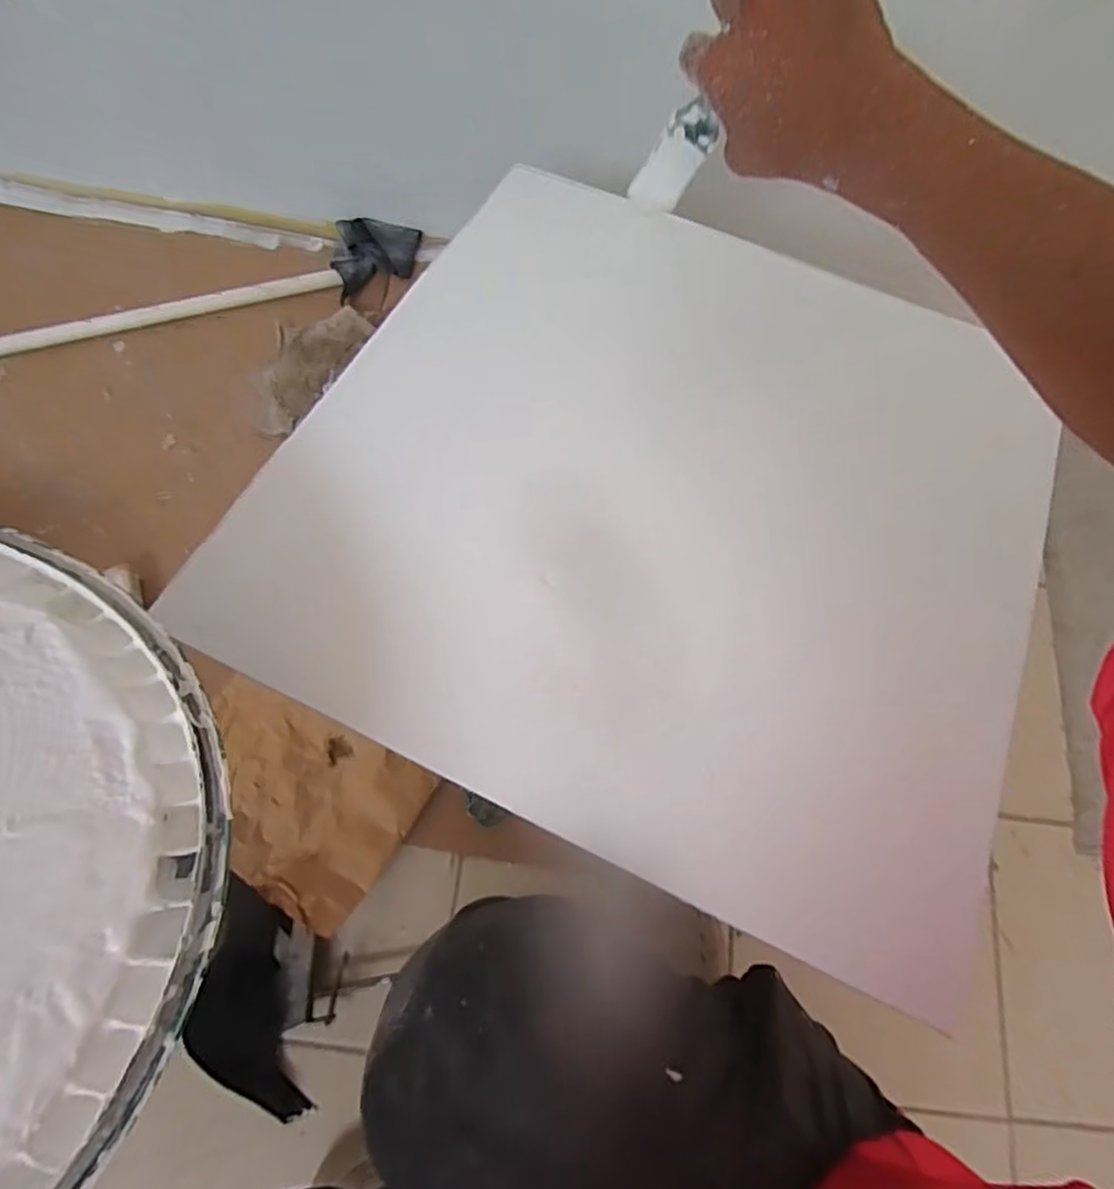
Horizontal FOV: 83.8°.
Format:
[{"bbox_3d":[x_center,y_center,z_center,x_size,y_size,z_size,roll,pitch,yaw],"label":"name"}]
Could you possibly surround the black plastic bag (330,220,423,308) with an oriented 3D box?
[{"bbox_3d":[-0.246,-0.459,0.854,0.123,0.052,0.094,-8,71,-4],"label":"black plastic bag"}]

